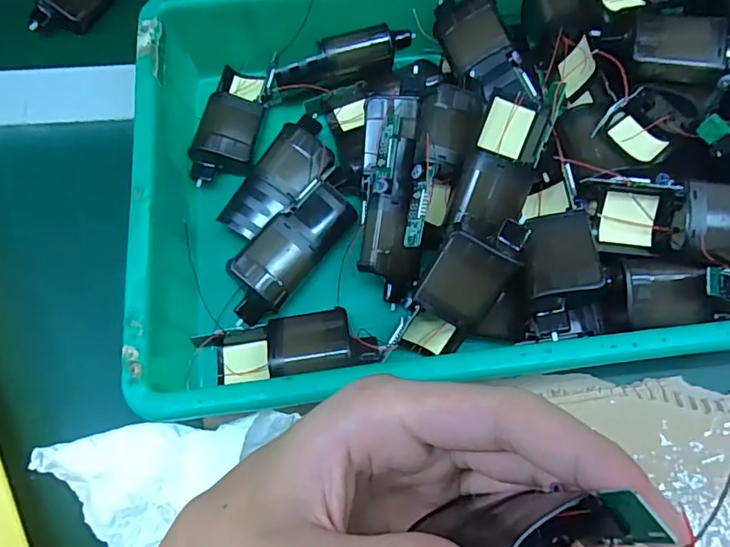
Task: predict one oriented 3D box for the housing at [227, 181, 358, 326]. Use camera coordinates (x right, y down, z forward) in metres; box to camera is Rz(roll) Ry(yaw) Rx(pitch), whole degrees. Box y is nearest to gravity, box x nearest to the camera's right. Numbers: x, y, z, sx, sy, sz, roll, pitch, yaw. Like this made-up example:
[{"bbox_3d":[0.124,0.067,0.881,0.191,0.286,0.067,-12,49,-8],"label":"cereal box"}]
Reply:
[{"bbox_3d":[-0.042,-0.012,0.295,0.032,0.030,0.088,35,74,14],"label":"housing"}]

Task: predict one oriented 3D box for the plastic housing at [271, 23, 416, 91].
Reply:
[{"bbox_3d":[-0.014,-0.136,0.331,0.086,0.031,0.022,-16,69,-4],"label":"plastic housing"}]

